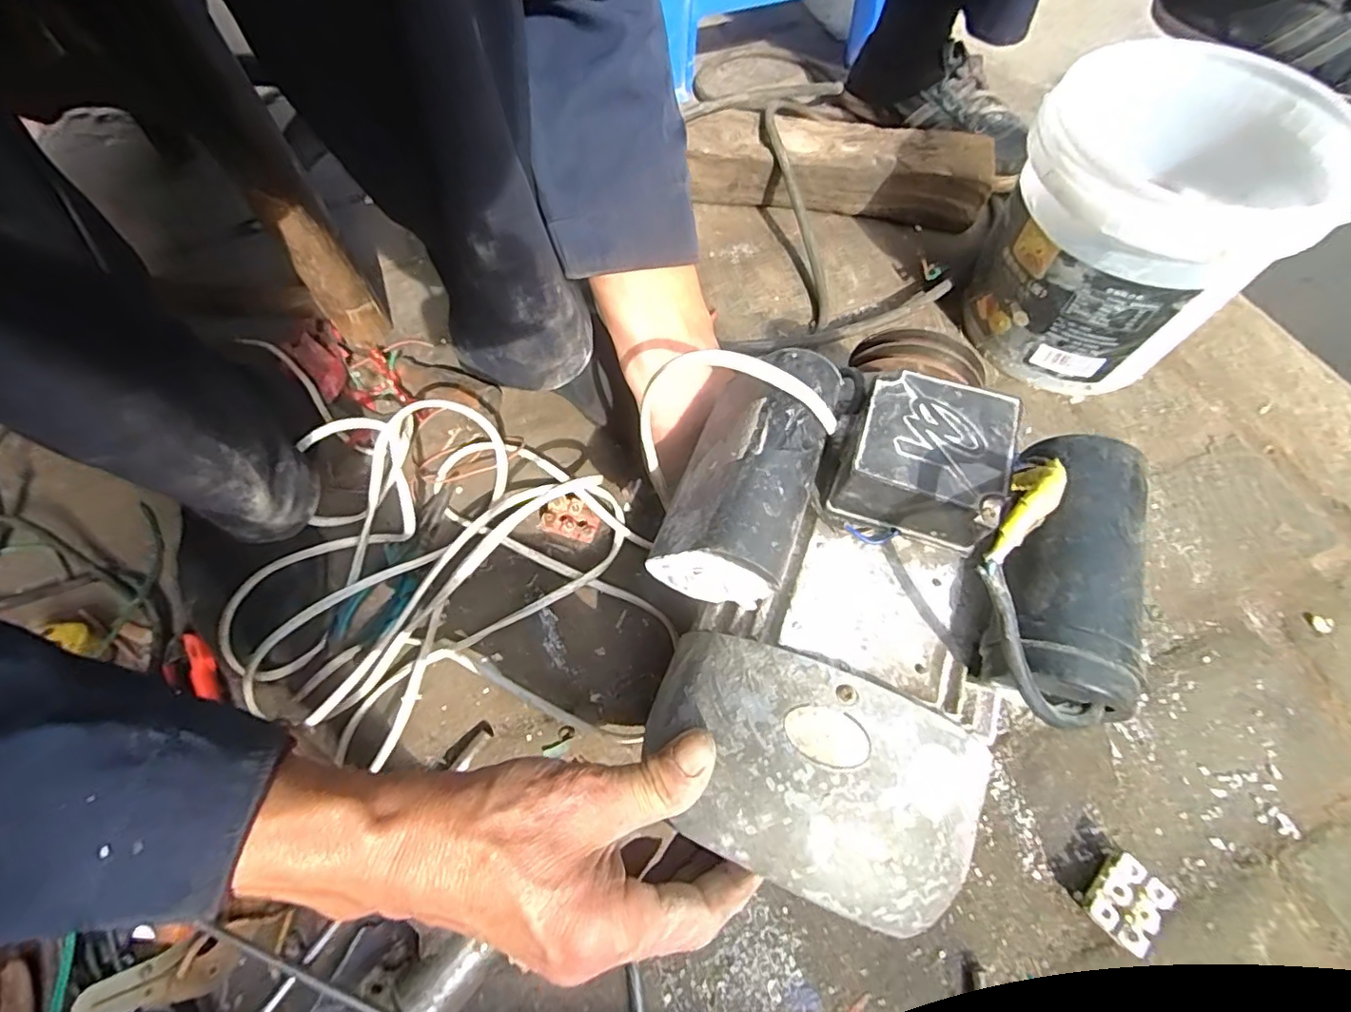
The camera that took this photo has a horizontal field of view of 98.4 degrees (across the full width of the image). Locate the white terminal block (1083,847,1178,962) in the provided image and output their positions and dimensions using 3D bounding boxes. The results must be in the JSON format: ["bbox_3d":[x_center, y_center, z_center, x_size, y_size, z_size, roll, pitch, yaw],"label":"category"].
[{"bbox_3d":[0.273,0.240,0.354,0.035,0.022,0.043,38,70,19],"label":"white terminal block"}]

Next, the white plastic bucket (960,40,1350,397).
[{"bbox_3d":[0.370,-0.225,0.475,0.193,0.211,0.213,40,73,18],"label":"white plastic bucket"}]

